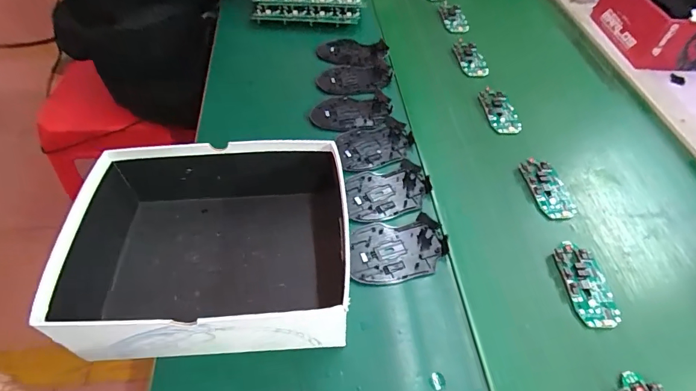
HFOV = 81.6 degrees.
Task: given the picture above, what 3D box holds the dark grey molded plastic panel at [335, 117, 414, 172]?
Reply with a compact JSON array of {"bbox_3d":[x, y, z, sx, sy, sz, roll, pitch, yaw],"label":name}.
[{"bbox_3d":[0.037,-0.071,0.545,0.106,0.007,0.077,-17,54,-16],"label":"dark grey molded plastic panel"}]

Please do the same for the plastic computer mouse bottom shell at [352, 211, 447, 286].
[{"bbox_3d":[0.055,0.058,0.443,0.107,0.008,0.074,-7,52,-8],"label":"plastic computer mouse bottom shell"}]

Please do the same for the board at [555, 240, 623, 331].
[{"bbox_3d":[0.259,0.094,0.436,0.046,0.011,0.096,-2,52,-5],"label":"board"}]

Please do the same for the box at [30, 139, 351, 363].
[{"bbox_3d":[-0.130,0.046,0.395,0.237,0.085,0.192,-2,51,-4],"label":"box"}]

